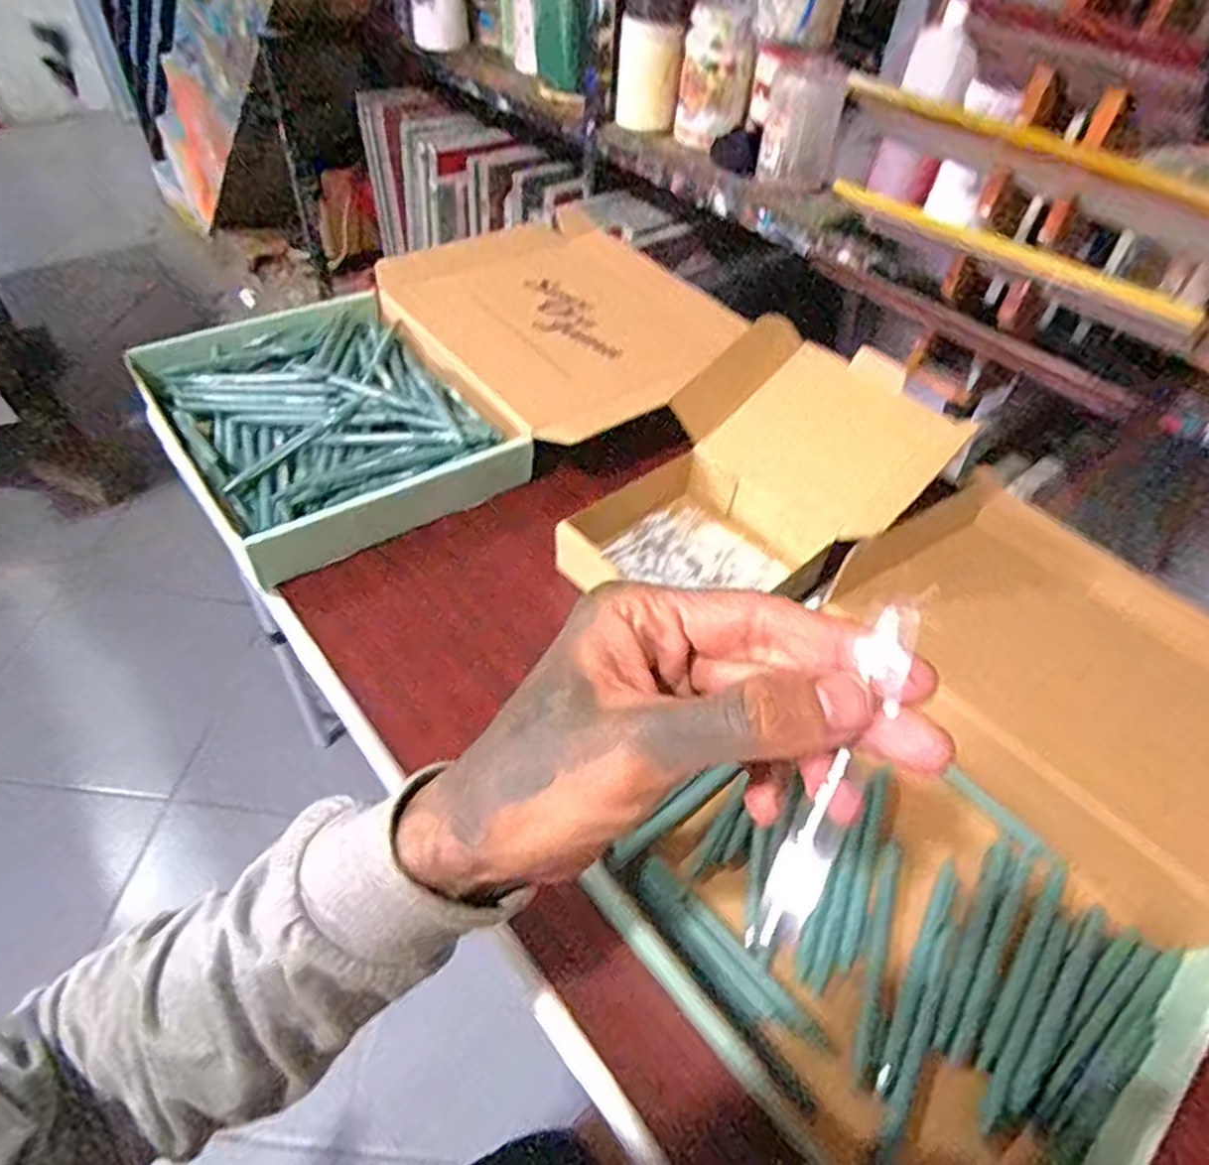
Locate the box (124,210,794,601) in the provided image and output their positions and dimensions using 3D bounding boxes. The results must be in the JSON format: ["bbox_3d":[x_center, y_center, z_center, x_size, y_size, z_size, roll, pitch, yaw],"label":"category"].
[{"bbox_3d":[-0.136,-0.214,0.716,0.537,0.104,0.385,-21,53,-22],"label":"box"}]

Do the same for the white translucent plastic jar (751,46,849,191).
[{"bbox_3d":[0.253,-0.615,0.982,0.104,0.147,0.115,3,48,-3],"label":"white translucent plastic jar"}]

